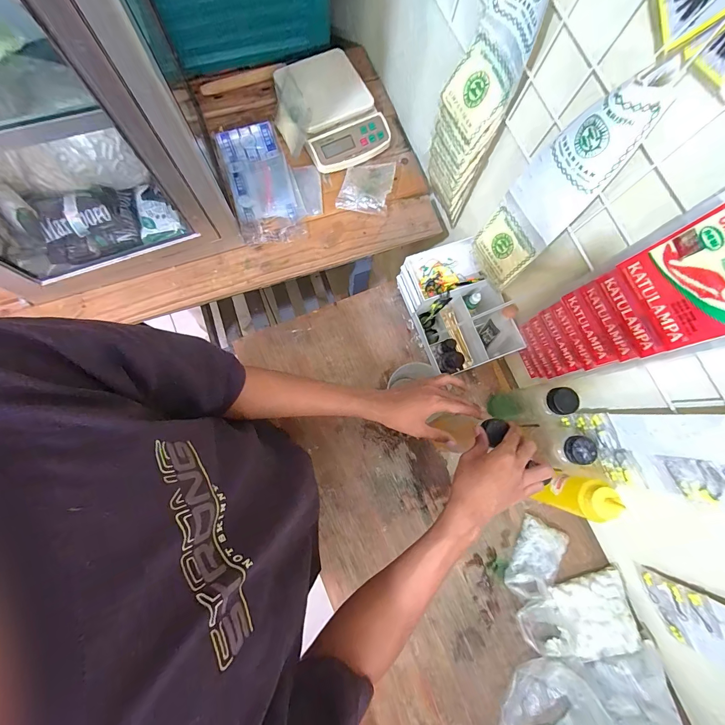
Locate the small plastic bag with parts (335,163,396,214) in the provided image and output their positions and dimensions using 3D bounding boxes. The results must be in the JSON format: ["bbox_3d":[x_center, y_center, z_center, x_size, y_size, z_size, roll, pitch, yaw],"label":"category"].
[{"bbox_3d":[0.007,-0.337,0.628,0.097,0.021,0.098,10,85,8],"label":"small plastic bag with parts"}]

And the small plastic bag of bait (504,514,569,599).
[{"bbox_3d":[0.316,0.356,0.593,0.081,0.027,0.129,29,79,2],"label":"small plastic bag of bait"}]

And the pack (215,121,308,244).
[{"bbox_3d":[-0.189,-0.333,0.617,0.117,0.032,0.232,-17,81,-7],"label":"pack"}]

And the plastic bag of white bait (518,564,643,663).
[{"bbox_3d":[0.380,0.449,0.569,0.196,0.030,0.117,-16,81,-7],"label":"plastic bag of white bait"}]

